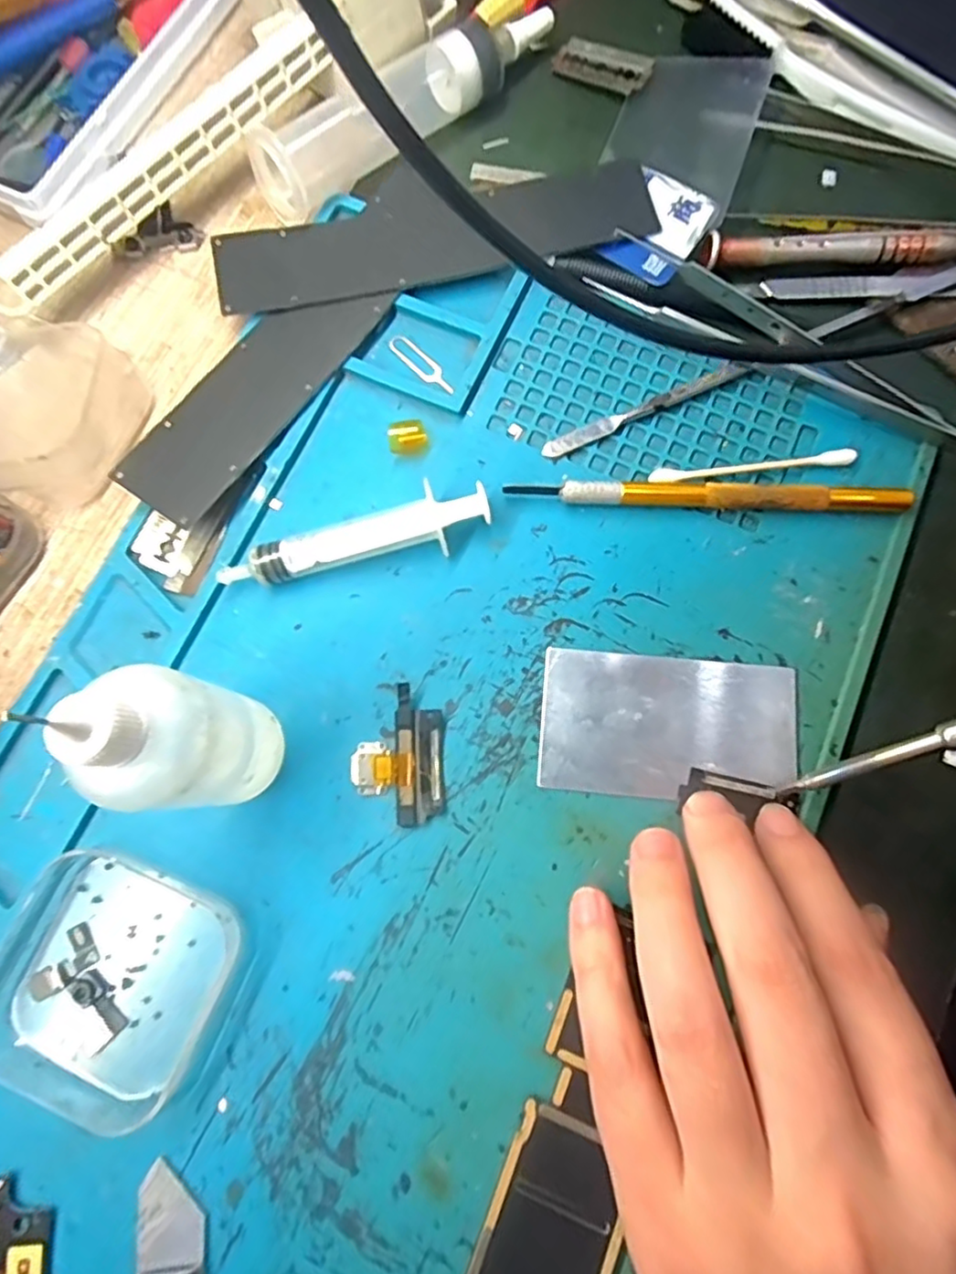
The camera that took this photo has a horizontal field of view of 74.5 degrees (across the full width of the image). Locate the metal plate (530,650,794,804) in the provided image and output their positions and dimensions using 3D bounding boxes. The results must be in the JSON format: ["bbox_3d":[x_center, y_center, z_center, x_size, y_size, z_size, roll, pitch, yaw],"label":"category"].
[{"bbox_3d":[0.061,0.028,0.202,0.079,0.004,0.045,6,78,3],"label":"metal plate"}]

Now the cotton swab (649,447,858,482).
[{"bbox_3d":[0.095,-0.059,0.219,0.070,0.004,0.006,-5,78,0],"label":"cotton swab"}]

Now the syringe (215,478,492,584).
[{"bbox_3d":[-0.041,-0.034,0.214,0.091,0.015,0.020,-14,78,-2],"label":"syringe"}]

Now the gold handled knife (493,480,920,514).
[{"bbox_3d":[0.078,-0.048,0.216,0.132,0.008,0.009,3,78,2],"label":"gold handled knife"}]

